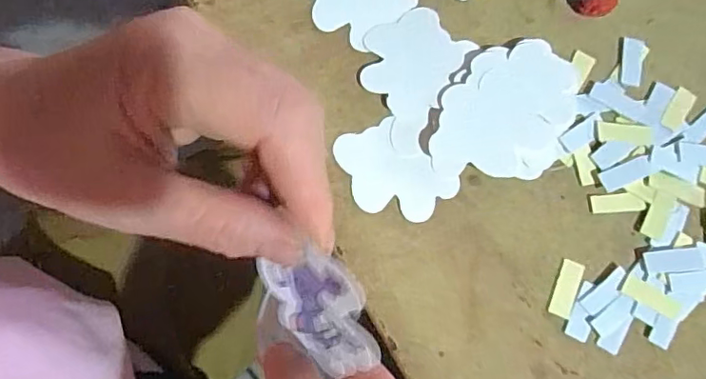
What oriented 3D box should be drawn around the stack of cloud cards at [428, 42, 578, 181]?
[{"bbox_3d":[0.081,-0.042,0.290,0.066,0.007,0.080,16,75,3],"label":"stack of cloud cards"}]

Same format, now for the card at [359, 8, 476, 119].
[{"bbox_3d":[0.032,-0.071,0.298,0.053,0.004,0.058,43,78,10],"label":"card"}]

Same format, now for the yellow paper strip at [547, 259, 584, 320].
[{"bbox_3d":[0.105,0.048,0.269,0.010,0.004,0.028,23,75,5],"label":"yellow paper strip"}]

